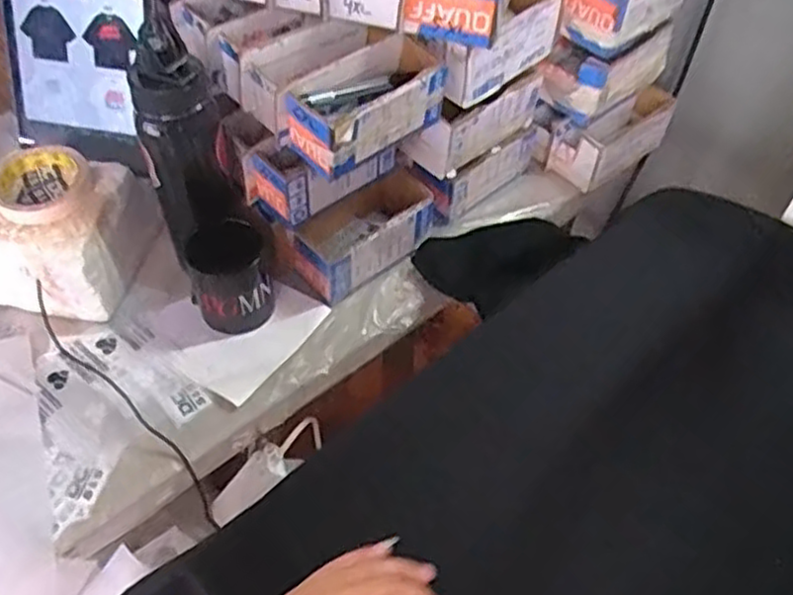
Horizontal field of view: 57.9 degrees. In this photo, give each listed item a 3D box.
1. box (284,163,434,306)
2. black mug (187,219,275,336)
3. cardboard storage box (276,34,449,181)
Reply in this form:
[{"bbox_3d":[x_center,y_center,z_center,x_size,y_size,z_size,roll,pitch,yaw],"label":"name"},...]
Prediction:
[{"bbox_3d":[-0.029,-0.079,0.815,0.183,0.067,0.086,-34,61,-25],"label":"box"},{"bbox_3d":[-0.172,-0.018,0.746,0.078,0.090,0.081,1,53,-2],"label":"black mug"},{"bbox_3d":[-0.024,-0.189,0.704,0.176,0.073,0.076,-36,62,-26],"label":"cardboard storage box"}]

